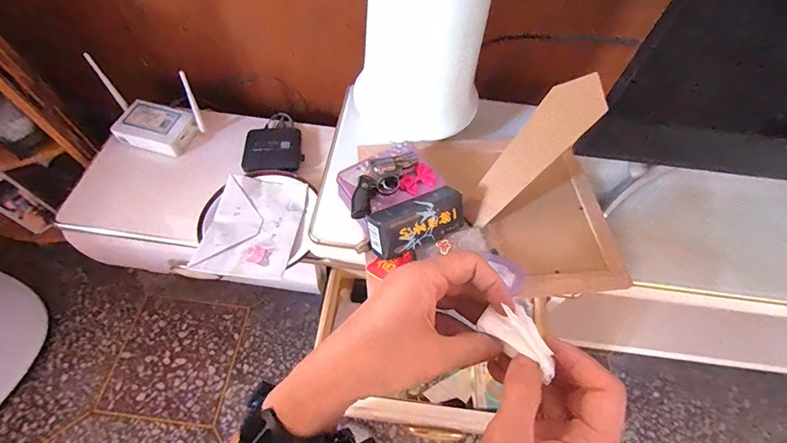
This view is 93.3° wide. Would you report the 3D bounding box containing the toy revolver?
[{"bbox_3d":[-0.016,-0.053,0.480,0.044,0.021,0.126,31,63,14],"label":"toy revolver"}]

